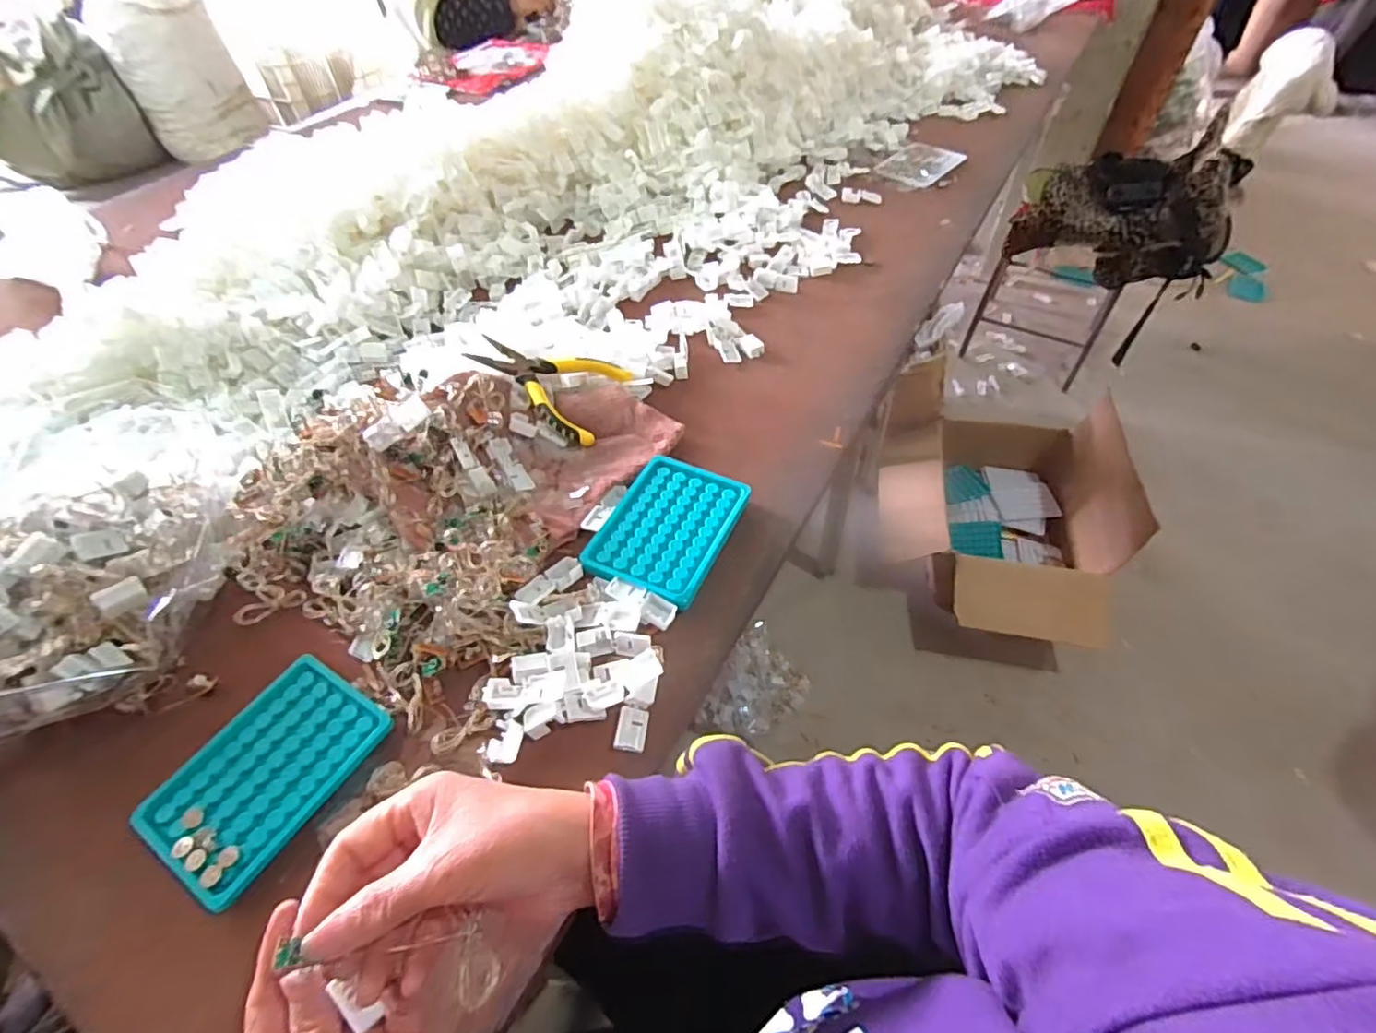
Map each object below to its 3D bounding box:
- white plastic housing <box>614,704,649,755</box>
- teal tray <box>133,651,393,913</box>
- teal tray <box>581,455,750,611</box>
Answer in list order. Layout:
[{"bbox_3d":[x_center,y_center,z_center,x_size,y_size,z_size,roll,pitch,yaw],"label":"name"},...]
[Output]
[{"bbox_3d":[-0.037,0.143,0.416,0.021,0.007,0.028,13,66,-9],"label":"white plastic housing"},{"bbox_3d":[-0.275,0.162,0.404,0.098,0.013,0.133,26,57,21],"label":"teal tray"},{"bbox_3d":[-0.016,0.008,0.517,0.098,0.017,0.132,20,55,17],"label":"teal tray"}]

